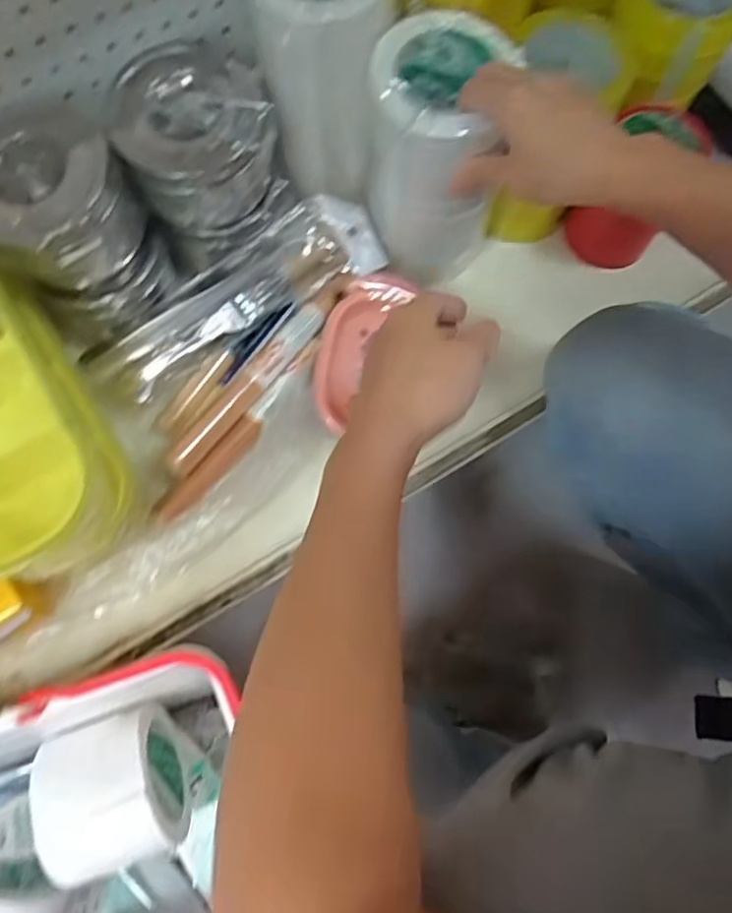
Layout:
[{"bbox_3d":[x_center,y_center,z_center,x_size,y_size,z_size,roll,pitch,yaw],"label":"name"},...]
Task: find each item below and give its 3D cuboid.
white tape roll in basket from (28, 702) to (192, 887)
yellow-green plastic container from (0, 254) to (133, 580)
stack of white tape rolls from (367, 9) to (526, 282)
[{"bbox_3d":[-0.206,0.271,0.510,0.093,0.100,0.108,-18,75,-6],"label":"white tape roll in basket"},{"bbox_3d":[-0.282,-0.027,0.483,0.120,0.120,0.258,-29,76,-9],"label":"yellow-green plastic container"},{"bbox_3d":[0.052,-0.247,0.525,0.096,0.191,0.089,-2,70,-4],"label":"stack of white tape rolls"}]

